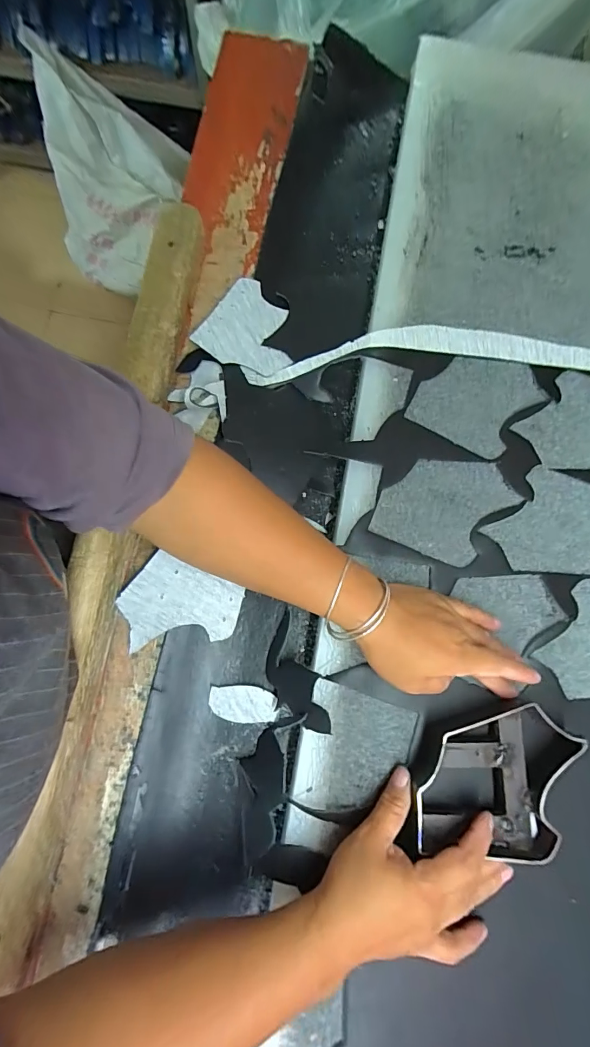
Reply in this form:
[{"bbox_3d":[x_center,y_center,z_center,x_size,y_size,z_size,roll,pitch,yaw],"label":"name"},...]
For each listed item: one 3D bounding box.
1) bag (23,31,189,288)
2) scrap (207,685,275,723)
[{"bbox_3d":[-0.529,-1.006,1.244,0.404,0.536,0.207,11,38,-1],"label":"bag"},{"bbox_3d":[-0.050,0.175,0.394,0.063,0.004,0.032,3,80,-4],"label":"scrap"}]

